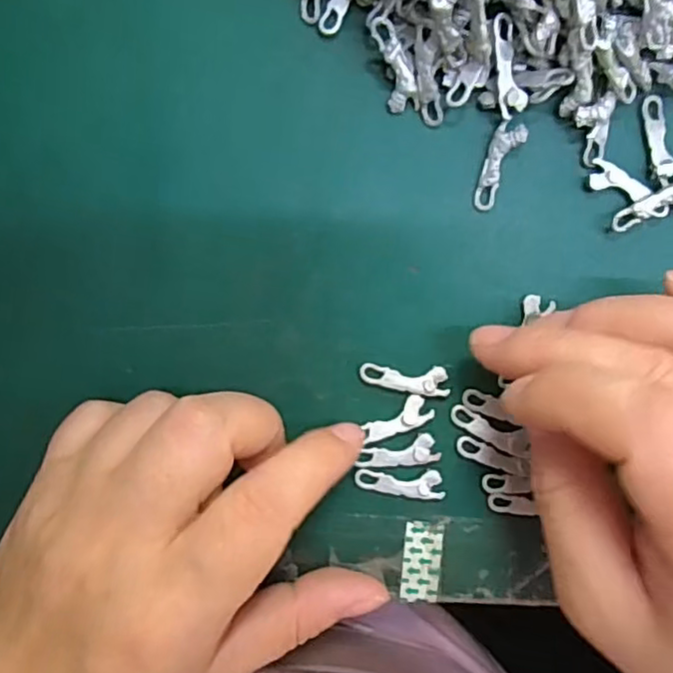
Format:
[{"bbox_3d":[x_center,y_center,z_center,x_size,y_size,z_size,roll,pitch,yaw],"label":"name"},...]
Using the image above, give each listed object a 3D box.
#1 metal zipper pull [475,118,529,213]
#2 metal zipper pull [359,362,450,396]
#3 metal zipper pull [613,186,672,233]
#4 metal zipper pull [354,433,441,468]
[{"bbox_3d":[0.050,-0.053,0.200,0.009,0.007,0.027,20,95,-2],"label":"metal zipper pull"},{"bbox_3d":[0.022,0.014,0.207,0.028,0.004,0.009,3,95,-1],"label":"metal zipper pull"},{"bbox_3d":[0.100,-0.040,0.202,0.028,0.006,0.009,-26,95,2],"label":"metal zipper pull"},{"bbox_3d":[0.021,0.037,0.207,0.025,0.004,0.009,-6,95,0],"label":"metal zipper pull"}]

